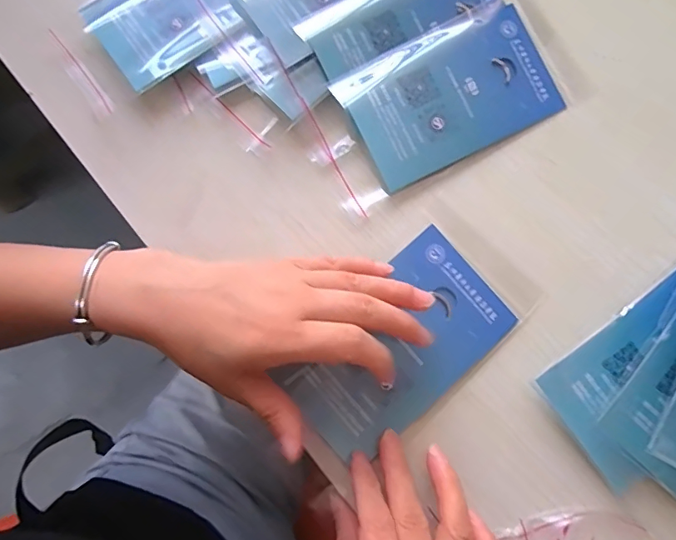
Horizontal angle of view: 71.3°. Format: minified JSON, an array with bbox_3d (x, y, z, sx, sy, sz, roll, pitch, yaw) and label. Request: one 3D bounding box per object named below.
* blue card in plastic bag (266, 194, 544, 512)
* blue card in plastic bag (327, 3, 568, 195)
[{"bbox_3d":[0.039,0.044,0.287,0.166,0.009,0.086,-44,86,-7],"label":"blue card in plastic bag"},{"bbox_3d":[0.075,-0.117,0.310,0.137,0.008,0.082,-28,80,-4],"label":"blue card in plastic bag"}]

